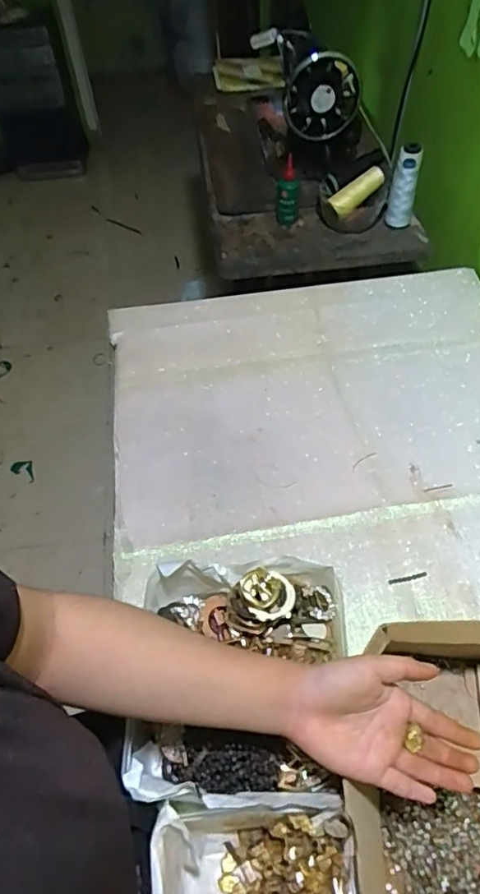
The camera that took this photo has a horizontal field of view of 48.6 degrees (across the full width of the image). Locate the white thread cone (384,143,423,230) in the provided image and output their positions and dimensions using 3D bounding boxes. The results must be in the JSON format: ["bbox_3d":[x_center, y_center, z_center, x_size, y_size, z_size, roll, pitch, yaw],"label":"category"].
[{"bbox_3d":[0.295,-0.465,0.963,0.047,0.137,0.056,10,55,11],"label":"white thread cone"}]

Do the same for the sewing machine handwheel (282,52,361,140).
[{"bbox_3d":[0.147,-0.617,0.934,0.134,0.165,0.028,-4,75,-20],"label":"sewing machine handwheel"}]

